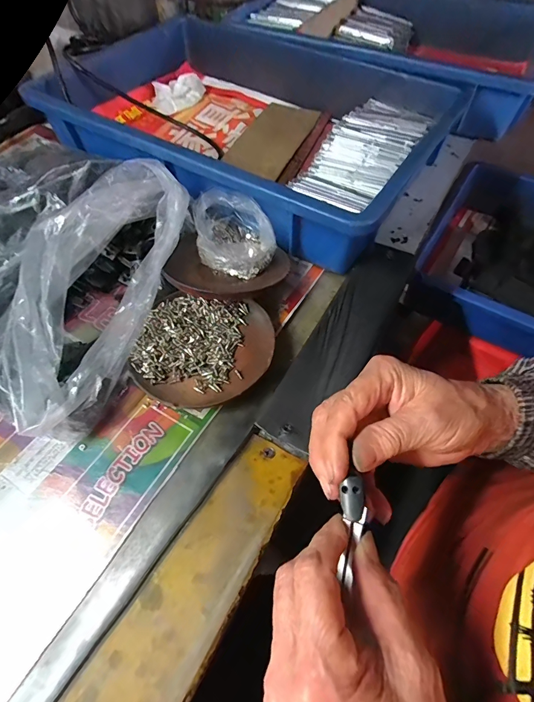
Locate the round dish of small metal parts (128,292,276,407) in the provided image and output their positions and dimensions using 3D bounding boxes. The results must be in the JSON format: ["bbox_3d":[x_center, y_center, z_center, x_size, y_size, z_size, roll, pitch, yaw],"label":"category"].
[{"bbox_3d":[-0.049,-0.002,0.297,0.106,0.019,0.099,0,58,-1],"label":"round dish of small metal parts"}]

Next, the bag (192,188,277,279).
[{"bbox_3d":[-0.030,-0.110,0.336,0.070,0.042,0.080,-4,58,-4],"label":"bag"}]

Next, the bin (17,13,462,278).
[{"bbox_3d":[-0.032,-0.275,0.438,0.442,0.077,0.287,31,62,17],"label":"bin"}]

